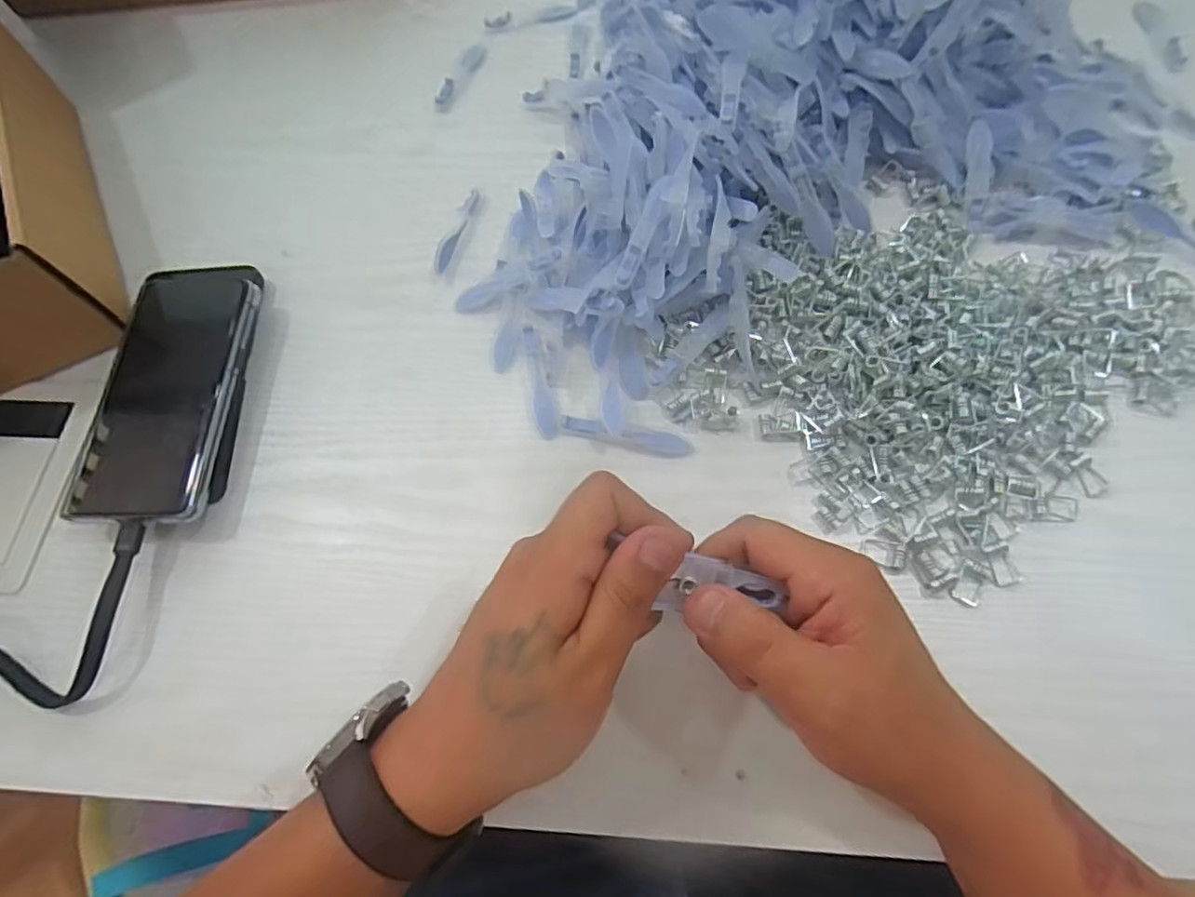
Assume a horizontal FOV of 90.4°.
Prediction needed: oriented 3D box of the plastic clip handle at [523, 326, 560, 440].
[{"bbox_3d":[-0.035,-0.043,0.366,0.016,0.005,0.077,-8,68,0],"label":"plastic clip handle"}]

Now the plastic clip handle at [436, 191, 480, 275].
[{"bbox_3d":[-0.096,-0.152,0.413,0.007,0.017,0.075,14,70,9],"label":"plastic clip handle"}]

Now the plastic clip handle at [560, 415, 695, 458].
[{"bbox_3d":[0.016,-0.008,0.346,0.078,0.011,0.015,11,69,7],"label":"plastic clip handle"}]

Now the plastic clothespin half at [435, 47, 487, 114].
[{"bbox_3d":[-0.110,-0.301,0.478,0.018,0.004,0.078,20,71,11],"label":"plastic clothespin half"}]

